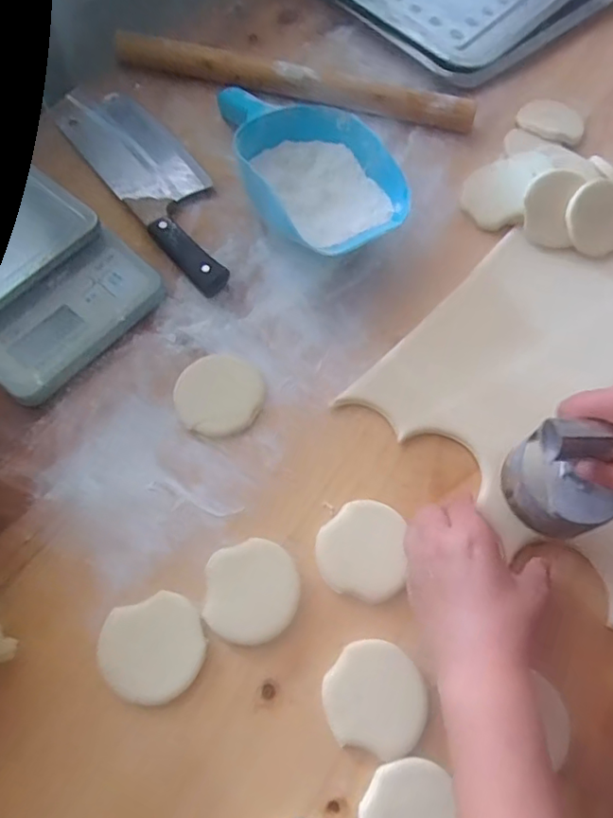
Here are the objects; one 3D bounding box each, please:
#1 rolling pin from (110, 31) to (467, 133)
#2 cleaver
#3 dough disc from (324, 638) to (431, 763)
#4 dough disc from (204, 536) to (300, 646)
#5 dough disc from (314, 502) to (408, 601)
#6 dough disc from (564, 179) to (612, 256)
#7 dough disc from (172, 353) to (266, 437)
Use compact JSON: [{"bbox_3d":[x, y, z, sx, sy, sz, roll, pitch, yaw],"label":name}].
[{"bbox_3d":[-0.016,-0.347,0.615,0.381,0.033,0.033,13,67,5],"label":"rolling pin"},{"bbox_3d":[-0.152,-0.236,0.570,0.085,0.020,0.306,-34,71,-15],"label":"cleaver"},{"bbox_3d":[0.048,0.195,0.391,0.068,0.007,0.065,0,66,-1],"label":"dough disc"},{"bbox_3d":[-0.038,0.129,0.414,0.065,0.007,0.067,0,66,-1],"label":"dough disc"},{"bbox_3d":[0.041,0.103,0.431,0.064,0.007,0.070,0,66,-1],"label":"dough disc"},{"bbox_3d":[0.268,-0.174,0.530,0.060,0.012,0.063,0,107,1],"label":"dough disc"},{"bbox_3d":[-0.072,-0.012,0.478,0.070,0.008,0.069,0,66,-1],"label":"dough disc"}]

